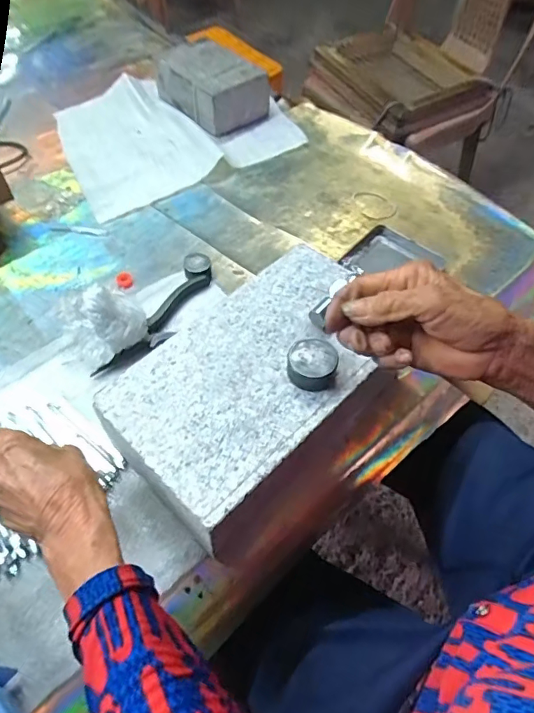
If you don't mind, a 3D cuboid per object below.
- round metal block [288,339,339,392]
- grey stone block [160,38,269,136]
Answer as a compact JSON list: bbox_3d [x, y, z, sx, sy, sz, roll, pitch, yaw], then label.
[{"bbox_3d":[0.035,0.007,0.373,0.038,0.022,0.035,10,57,7],"label":"round metal block"},{"bbox_3d":[-0.086,-0.426,0.752,0.120,0.066,0.164,-36,61,-23],"label":"grey stone block"}]

